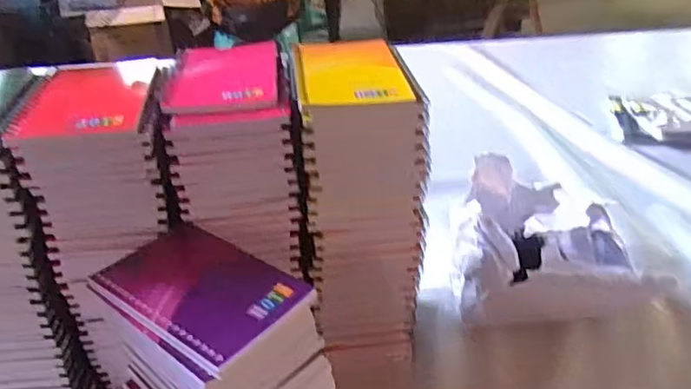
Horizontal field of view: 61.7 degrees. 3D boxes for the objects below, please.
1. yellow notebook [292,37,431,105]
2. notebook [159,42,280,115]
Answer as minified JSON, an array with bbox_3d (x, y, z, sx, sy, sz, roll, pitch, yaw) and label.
[{"bbox_3d":[0.006,-0.100,0.454,0.090,0.009,0.129,-6,34,-5],"label":"yellow notebook"},{"bbox_3d":[-0.094,-0.094,0.455,0.080,0.007,0.119,-5,34,-3],"label":"notebook"}]

